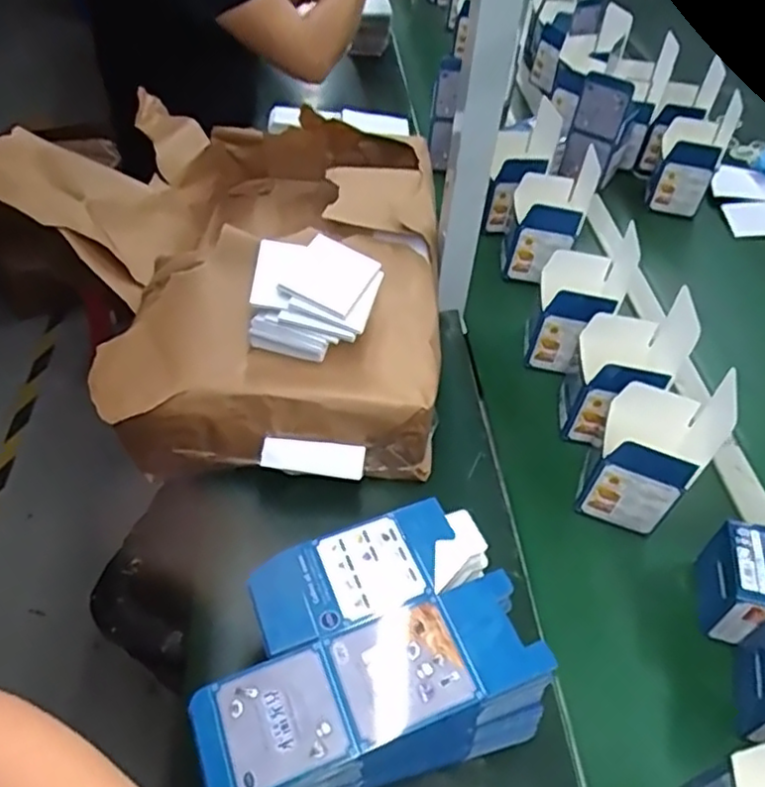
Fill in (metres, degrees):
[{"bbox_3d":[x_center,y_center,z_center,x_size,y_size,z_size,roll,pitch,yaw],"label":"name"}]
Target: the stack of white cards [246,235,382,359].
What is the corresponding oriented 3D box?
[{"bbox_3d":[-0.071,-0.094,0.686,0.124,0.063,0.107,7,46,5],"label":"stack of white cards"}]

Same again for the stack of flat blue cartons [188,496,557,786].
[{"bbox_3d":[-0.019,0.216,0.525,0.241,0.131,0.166,-17,49,-18],"label":"stack of flat blue cartons"}]

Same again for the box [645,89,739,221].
[{"bbox_3d":[0.493,-0.382,1.068,0.094,0.153,0.096,22,49,17],"label":"box"}]

